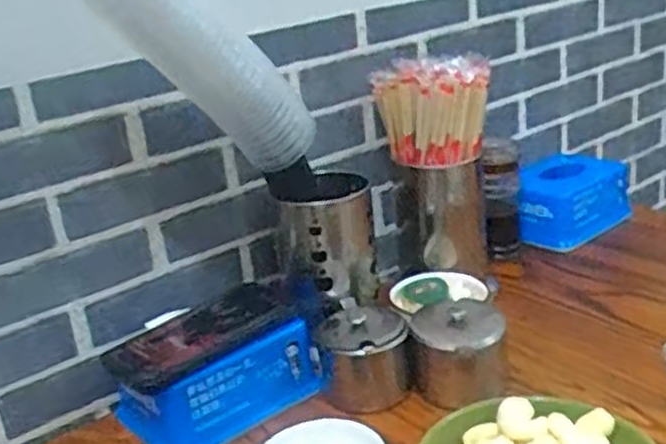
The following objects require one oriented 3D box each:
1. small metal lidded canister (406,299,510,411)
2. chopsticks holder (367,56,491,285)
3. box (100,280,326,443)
[{"bbox_3d":[0.110,0.111,0.693,0.080,0.064,0.079,-2,21,11],"label":"small metal lidded canister"},{"bbox_3d":[0.110,-0.052,0.841,0.114,0.235,0.094,-4,21,6],"label":"chopsticks holder"},{"bbox_3d":[-0.086,0.125,0.687,0.187,0.085,0.096,-20,25,-32],"label":"box"}]

